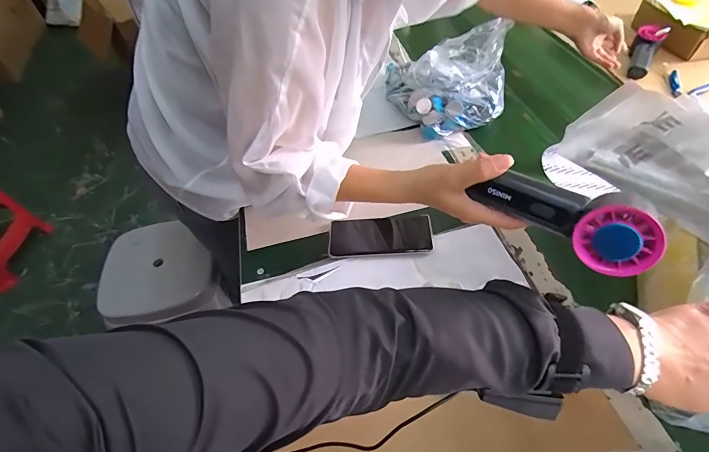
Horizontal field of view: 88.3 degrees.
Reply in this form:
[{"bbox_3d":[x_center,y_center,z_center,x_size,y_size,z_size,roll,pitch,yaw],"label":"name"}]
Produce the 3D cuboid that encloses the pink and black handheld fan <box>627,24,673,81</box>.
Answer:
[{"bbox_3d":[0.652,-0.390,0.820,0.056,0.043,0.161,24,72,22],"label":"pink and black handheld fan"}]

